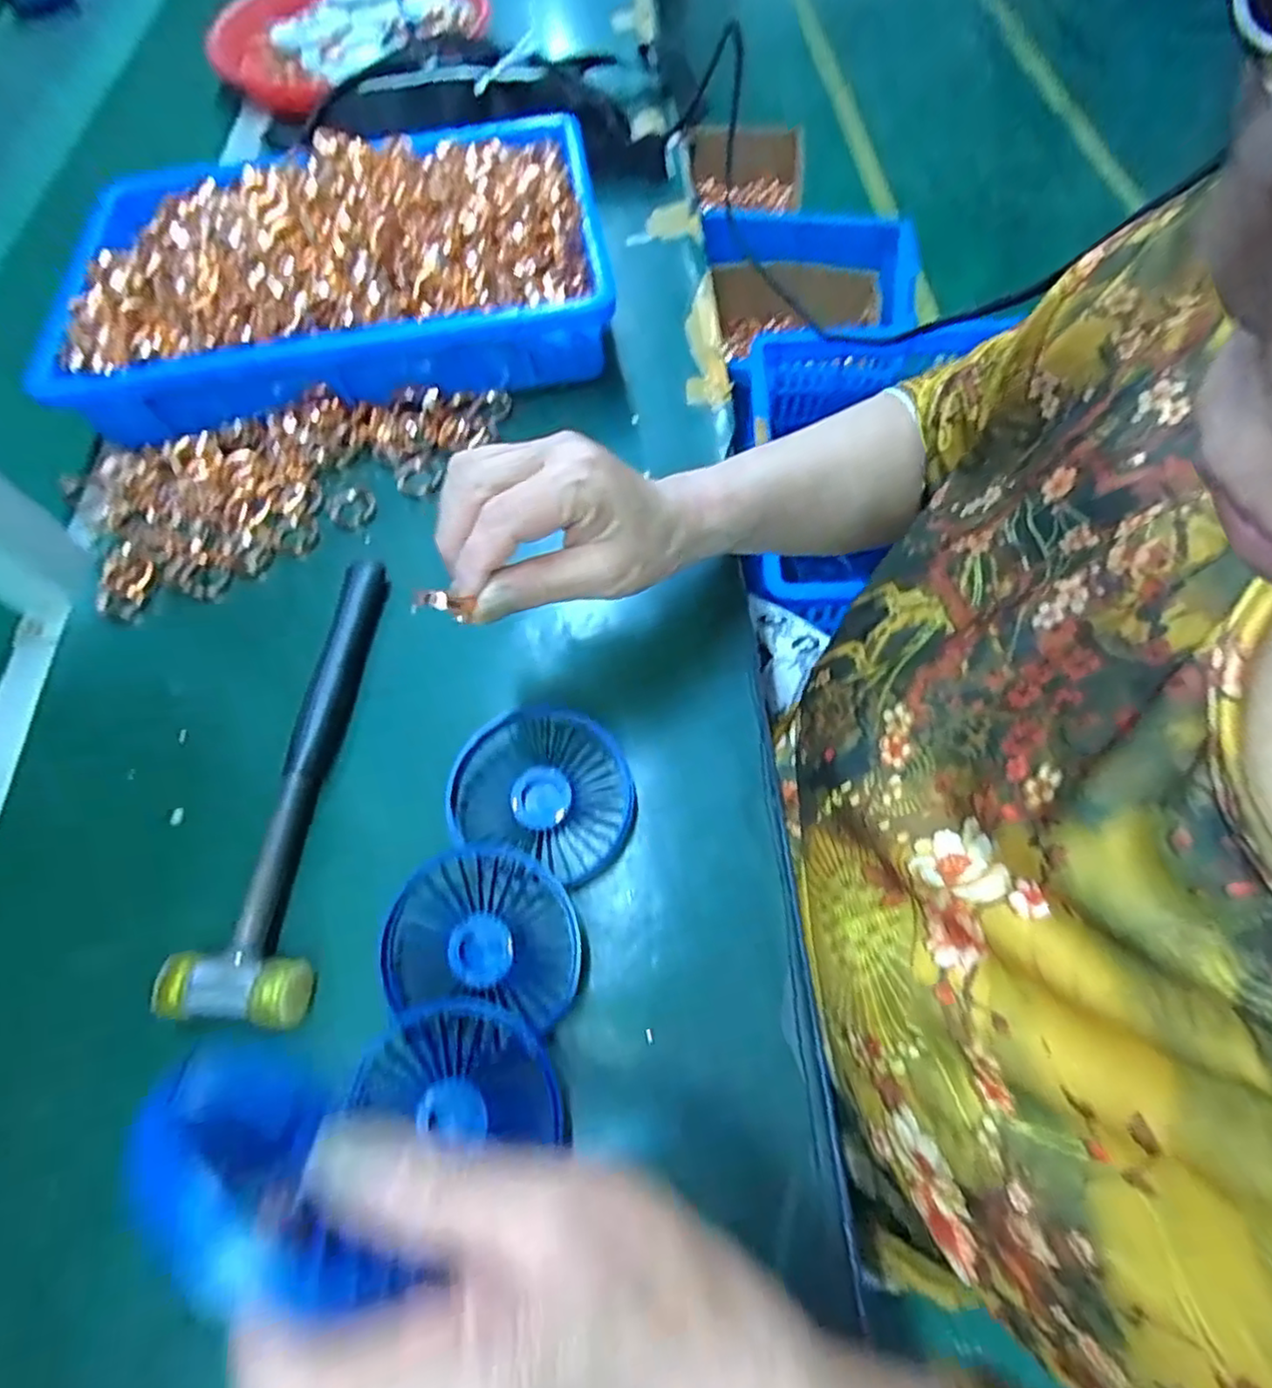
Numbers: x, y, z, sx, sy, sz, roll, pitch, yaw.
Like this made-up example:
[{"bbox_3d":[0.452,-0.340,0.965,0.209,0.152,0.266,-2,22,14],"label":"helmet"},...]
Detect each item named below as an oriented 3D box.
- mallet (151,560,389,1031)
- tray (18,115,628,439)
[{"bbox_3d":[-0.173,0.034,0.345,0.058,0.025,0.237,-2,63,4],"label":"mallet"},{"bbox_3d":[-0.203,-0.302,0.464,0.354,0.087,0.249,-11,63,-1],"label":"tray"}]

